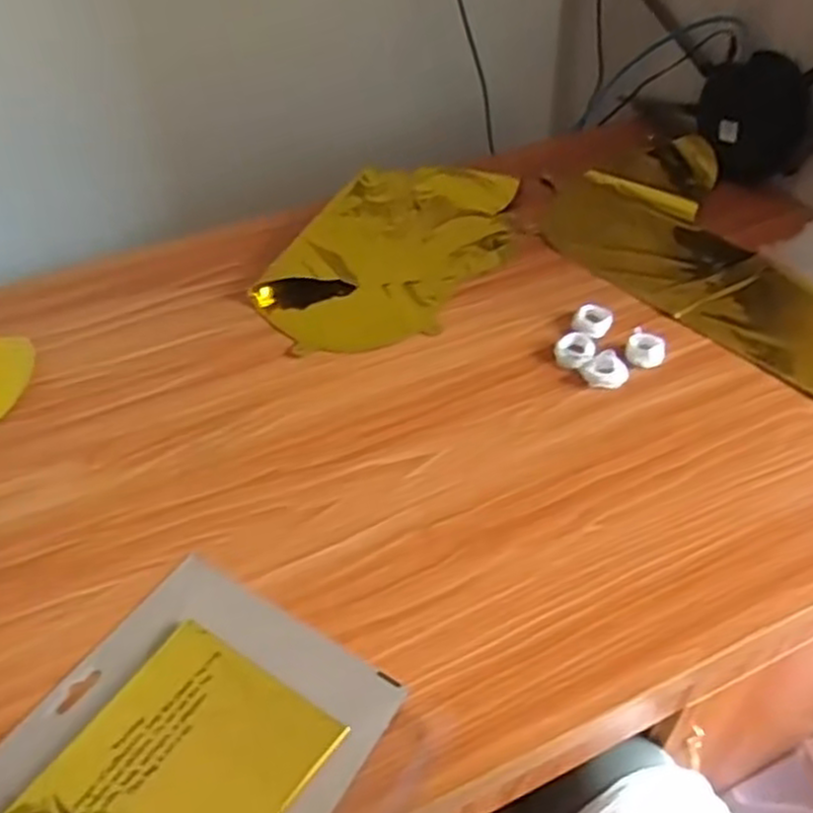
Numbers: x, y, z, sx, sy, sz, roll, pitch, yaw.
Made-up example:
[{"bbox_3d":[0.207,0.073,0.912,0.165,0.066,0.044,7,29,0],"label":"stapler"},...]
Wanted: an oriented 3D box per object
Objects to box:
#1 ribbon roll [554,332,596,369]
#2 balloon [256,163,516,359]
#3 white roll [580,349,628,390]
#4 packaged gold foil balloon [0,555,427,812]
[{"bbox_3d":[0.130,-0.043,0.579,0.028,0.008,0.036,18,49,18],"label":"ribbon roll"},{"bbox_3d":[-0.012,-0.141,0.683,0.176,0.022,0.273,16,48,17],"label":"balloon"},{"bbox_3d":[0.148,-0.027,0.559,0.031,0.010,0.030,-1,46,1],"label":"white roll"},{"bbox_3d":[-0.109,0.182,0.366,0.187,0.013,0.187,24,51,24],"label":"packaged gold foil balloon"}]

